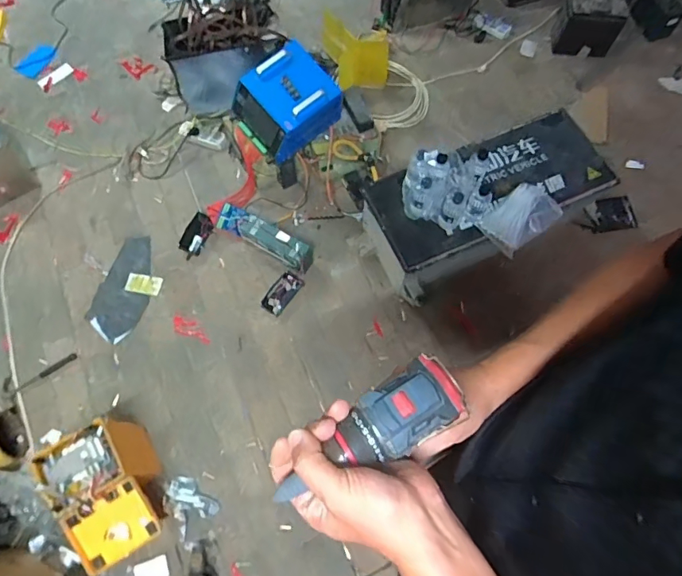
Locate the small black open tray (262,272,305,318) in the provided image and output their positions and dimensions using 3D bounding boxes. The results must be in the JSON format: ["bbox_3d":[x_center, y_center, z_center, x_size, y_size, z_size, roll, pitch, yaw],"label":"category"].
[{"bbox_3d":[-0.203,0.017,1.583,0.084,0.016,0.155,36,74,12],"label":"small black open tray"}]

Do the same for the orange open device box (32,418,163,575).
[{"bbox_3d":[-0.639,0.564,1.264,0.199,0.268,0.339,-28,73,-10],"label":"orange open device box"}]

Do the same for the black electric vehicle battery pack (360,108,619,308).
[{"bbox_3d":[0.462,-0.293,1.541,0.738,0.313,0.379,-29,73,-10],"label":"black electric vehicle battery pack"}]

